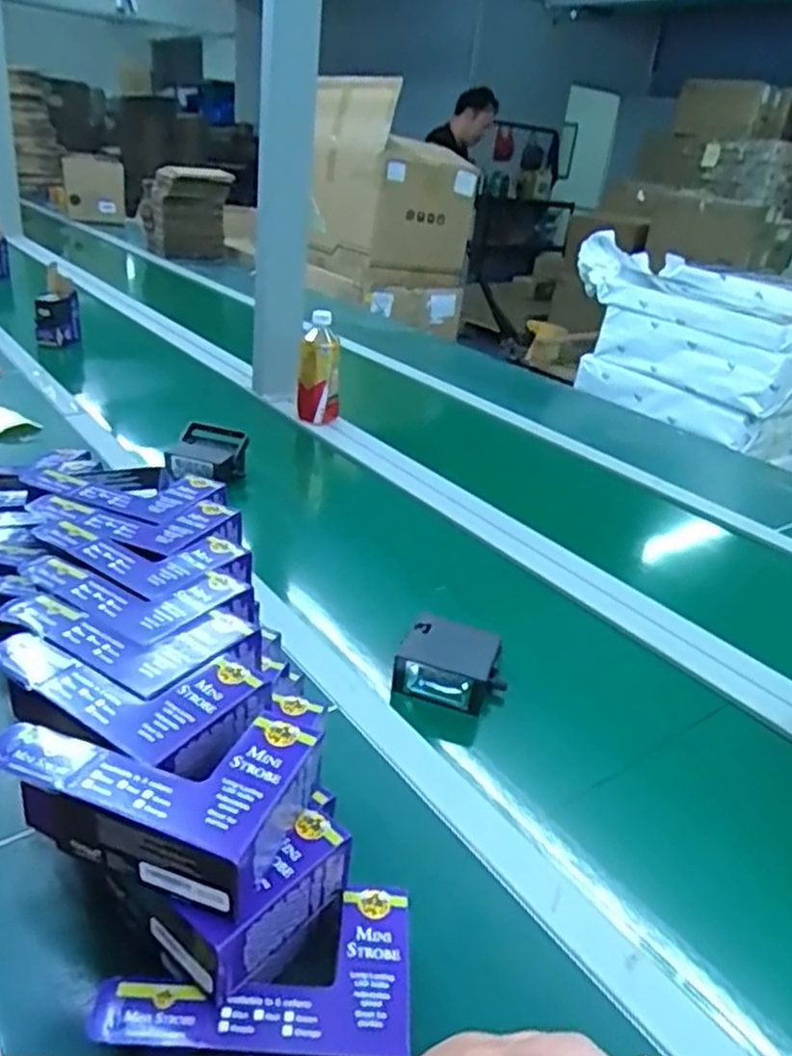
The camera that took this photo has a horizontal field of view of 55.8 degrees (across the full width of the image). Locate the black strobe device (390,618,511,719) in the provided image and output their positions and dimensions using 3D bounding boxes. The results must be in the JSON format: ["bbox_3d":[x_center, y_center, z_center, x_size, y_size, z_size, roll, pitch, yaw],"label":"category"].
[{"bbox_3d":[0.054,0.131,0.705,0.096,0.048,0.079,16,28,18],"label":"black strobe device"}]

